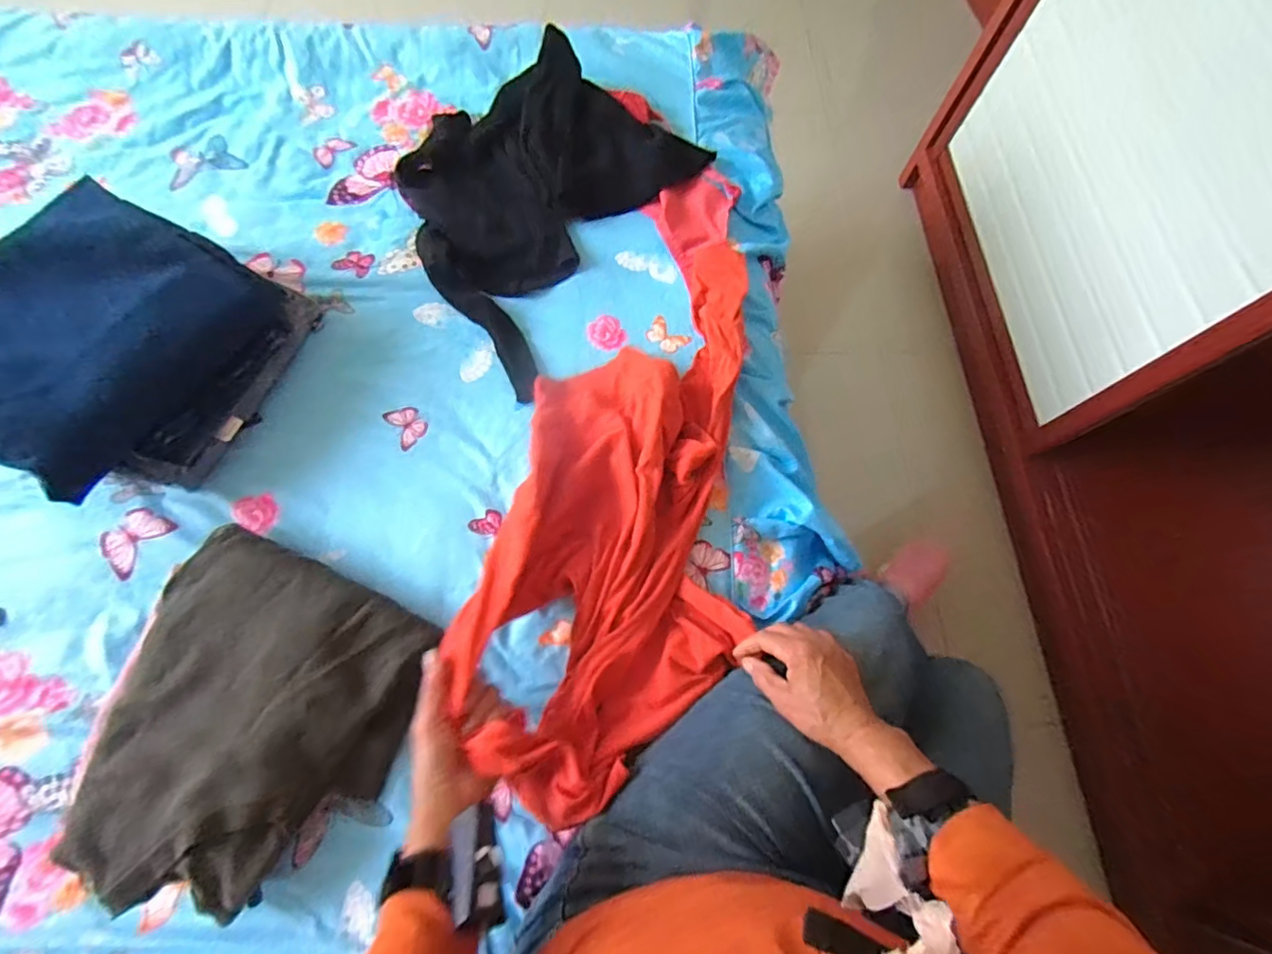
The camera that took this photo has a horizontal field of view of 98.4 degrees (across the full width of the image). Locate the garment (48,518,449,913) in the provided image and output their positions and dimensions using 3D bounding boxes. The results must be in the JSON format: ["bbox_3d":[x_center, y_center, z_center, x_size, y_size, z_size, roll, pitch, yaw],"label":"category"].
[{"bbox_3d":[-0.353,0.219,0.506,0.249,0.069,0.280,19,71,6],"label":"garment"}]

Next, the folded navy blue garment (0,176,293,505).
[{"bbox_3d":[-0.555,-0.142,0.558,0.231,0.099,0.291,28,71,7],"label":"folded navy blue garment"}]

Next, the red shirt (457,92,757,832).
[{"bbox_3d":[0.015,-0.062,0.619,0.236,0.088,0.759,10,68,3],"label":"red shirt"}]

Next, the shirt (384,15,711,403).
[{"bbox_3d":[-0.150,-0.367,0.716,0.365,0.068,0.435,33,73,10],"label":"shirt"}]

